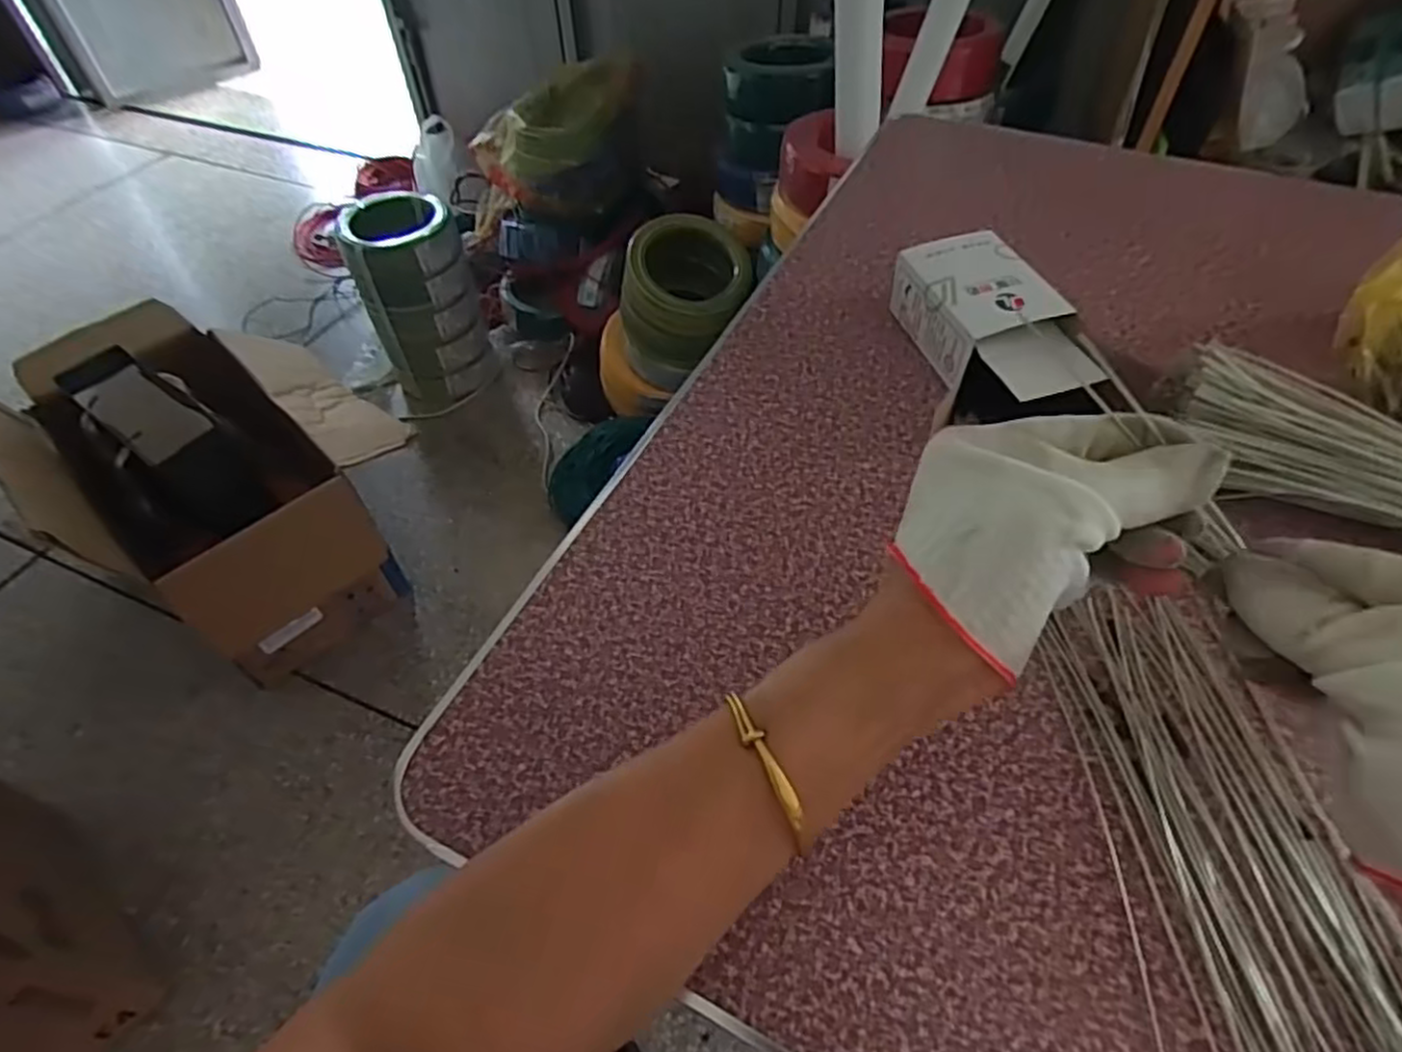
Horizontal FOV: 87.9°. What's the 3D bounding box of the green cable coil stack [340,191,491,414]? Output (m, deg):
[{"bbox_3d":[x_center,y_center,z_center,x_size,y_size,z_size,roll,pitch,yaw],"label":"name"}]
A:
[{"bbox_3d":[-0.522,-0.420,1.373,0.183,0.342,0.230,-20,54,-15],"label":"green cable coil stack"}]

